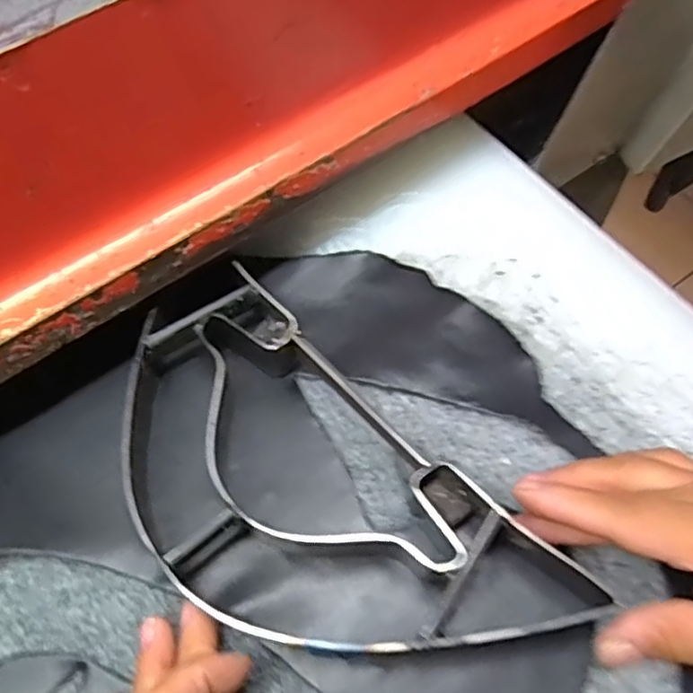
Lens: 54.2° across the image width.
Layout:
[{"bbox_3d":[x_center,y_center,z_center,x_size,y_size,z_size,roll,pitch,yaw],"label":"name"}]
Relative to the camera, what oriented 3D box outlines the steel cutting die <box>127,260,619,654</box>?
[{"bbox_3d":[-0.017,0.073,0.304,0.119,0.034,0.228,-41,69,-20],"label":"steel cutting die"}]

